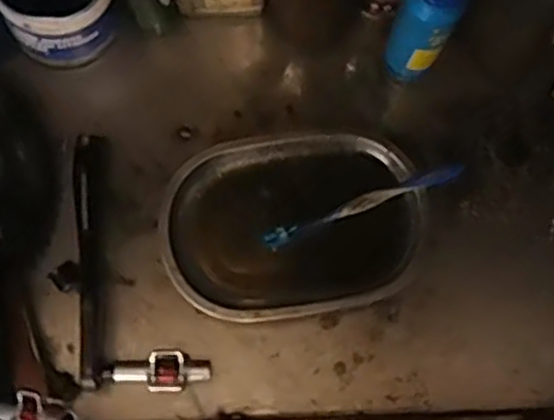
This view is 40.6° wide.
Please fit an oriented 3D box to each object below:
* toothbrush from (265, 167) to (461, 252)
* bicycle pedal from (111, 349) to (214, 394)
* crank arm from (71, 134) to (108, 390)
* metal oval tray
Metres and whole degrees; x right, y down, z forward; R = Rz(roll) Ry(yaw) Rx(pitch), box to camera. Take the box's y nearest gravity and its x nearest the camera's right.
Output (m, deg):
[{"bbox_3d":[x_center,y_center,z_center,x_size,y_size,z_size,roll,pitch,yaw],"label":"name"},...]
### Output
[{"bbox_3d":[0.075,-0.004,0.639,0.181,0.024,0.014,-19,76,-6],"label":"toothbrush"},{"bbox_3d":[-0.090,0.130,0.601,0.076,0.028,0.032,-4,75,-2],"label":"bicycle pedal"},{"bbox_3d":[-0.154,0.039,0.615,0.024,0.037,0.207,-3,75,-2],"label":"crank arm"},{"bbox_3d":[0.016,0.010,0.634,0.217,0.031,0.151,-11,75,-4],"label":"metal oval tray"}]

